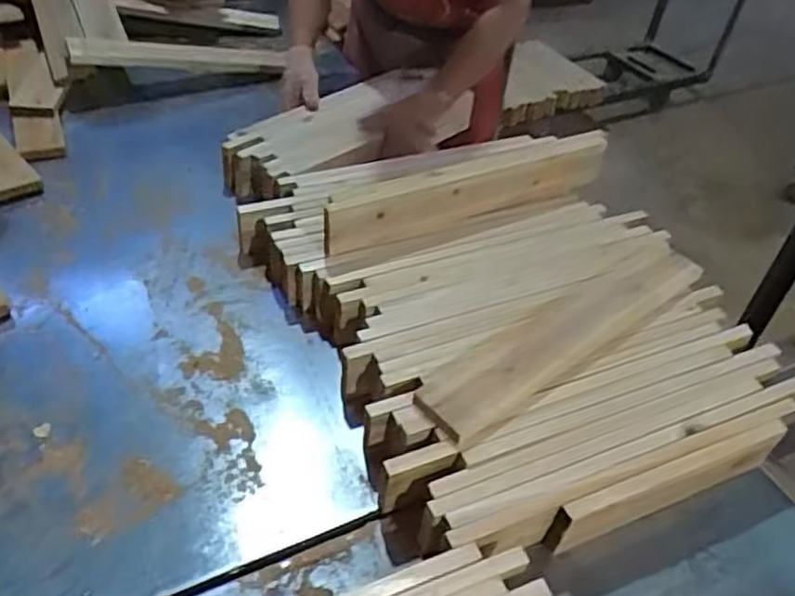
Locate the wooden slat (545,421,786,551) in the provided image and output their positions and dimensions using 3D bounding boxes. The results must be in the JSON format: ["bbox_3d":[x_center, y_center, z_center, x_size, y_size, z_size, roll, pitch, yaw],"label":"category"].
[{"bbox_3d":[0.312,0.219,0.796,0.315,0.084,0.022,-13,45,-22],"label":"wooden slat"}]

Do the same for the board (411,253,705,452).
[{"bbox_3d":[0.225,0.042,0.897,0.482,0.027,0.098,-25,51,-32],"label":"board"}]

